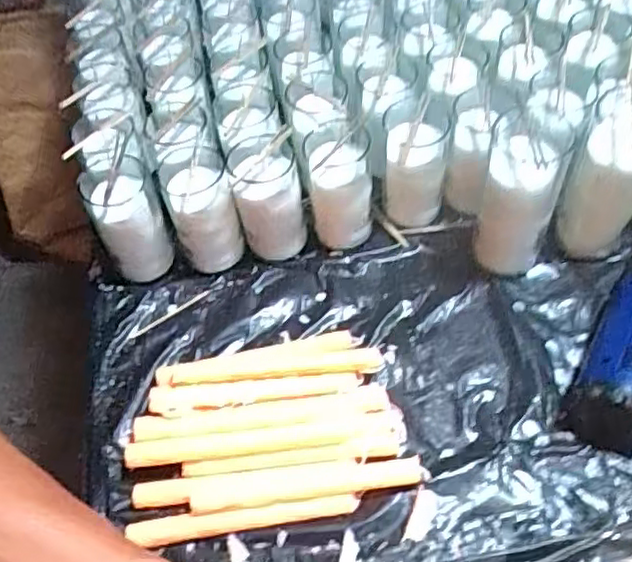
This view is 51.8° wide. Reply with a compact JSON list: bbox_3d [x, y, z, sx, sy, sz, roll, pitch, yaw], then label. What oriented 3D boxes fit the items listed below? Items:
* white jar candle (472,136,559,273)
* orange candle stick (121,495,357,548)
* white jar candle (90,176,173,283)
[{"bbox_3d":[0.203,-0.081,0.651,0.068,0.156,0.068,18,59,16],"label":"white jar candle"},{"bbox_3d":[-0.062,0.202,0.554,0.195,0.014,0.018,-9,55,-2],"label":"orange candle stick"},{"bbox_3d":[-0.189,-0.052,0.678,0.060,0.126,0.059,-2,55,3],"label":"white jar candle"}]

